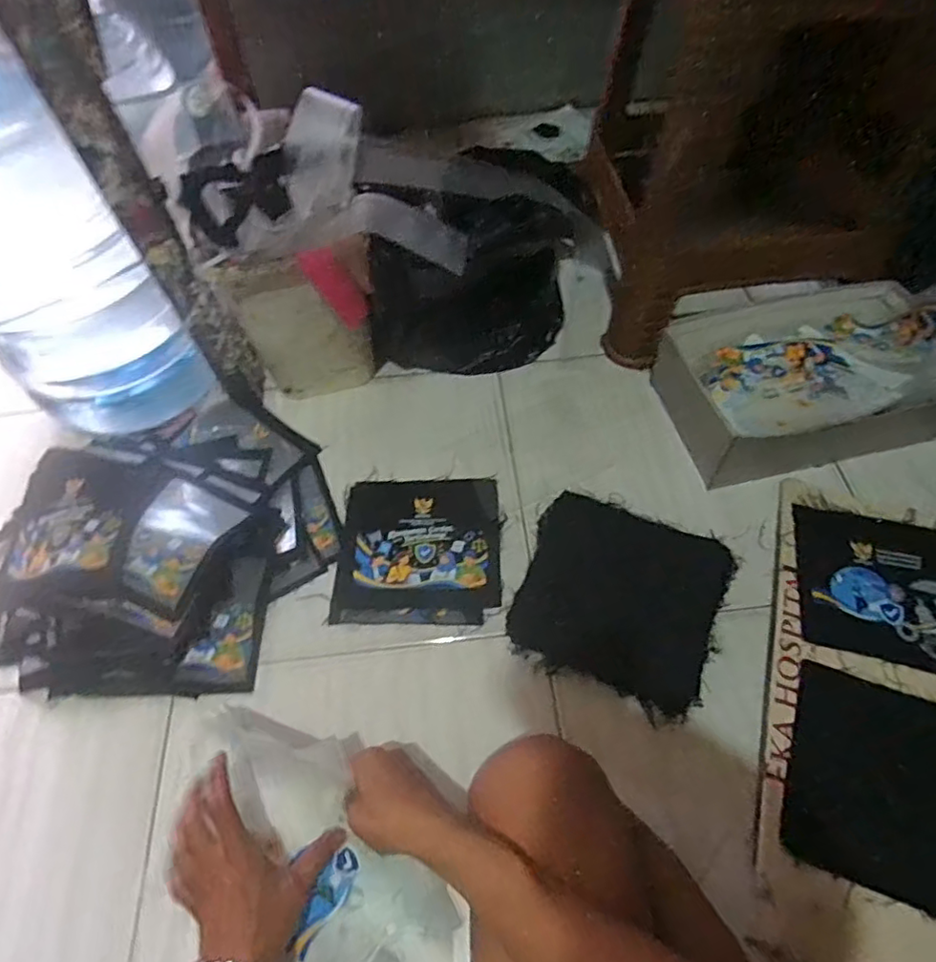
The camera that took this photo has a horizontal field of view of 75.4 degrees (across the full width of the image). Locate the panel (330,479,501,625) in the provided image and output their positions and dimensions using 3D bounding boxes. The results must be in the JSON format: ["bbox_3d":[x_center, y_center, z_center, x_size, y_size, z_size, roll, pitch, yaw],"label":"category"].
[{"bbox_3d":[-0.057,0.078,0.708,0.187,0.007,0.178,-1,59,3],"label":"panel"}]

